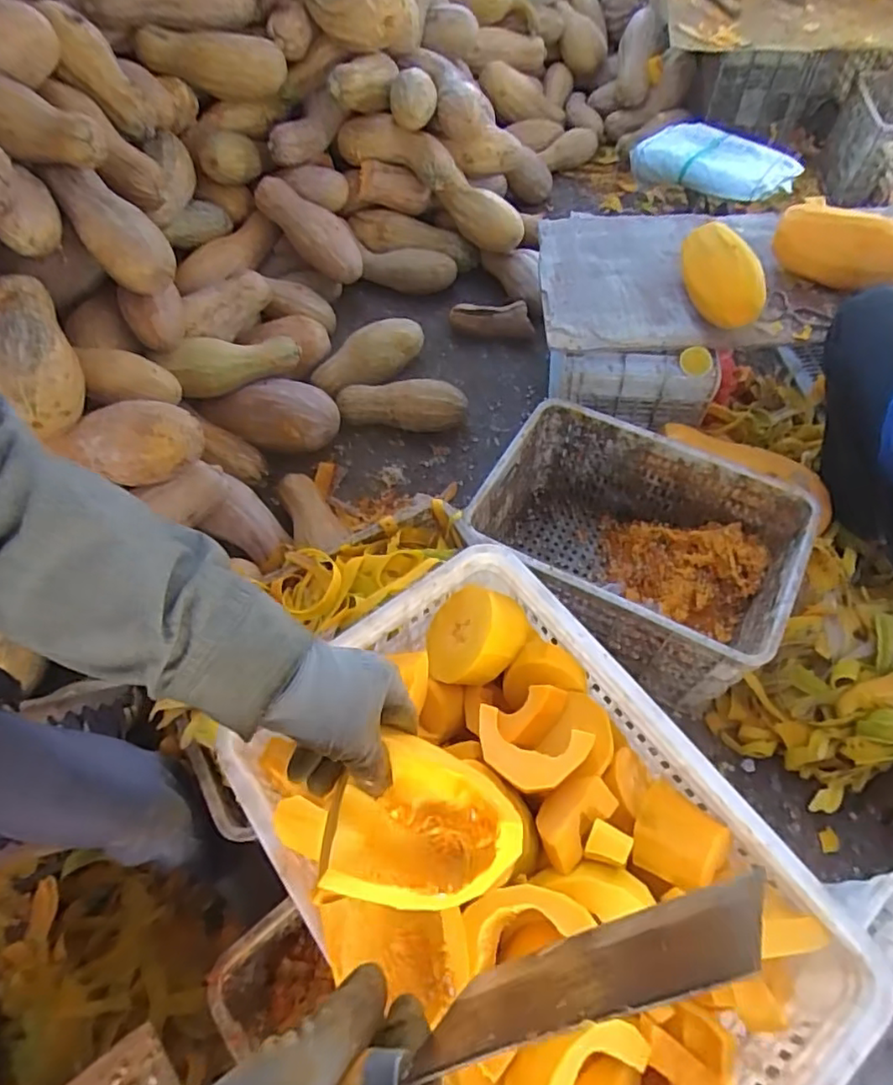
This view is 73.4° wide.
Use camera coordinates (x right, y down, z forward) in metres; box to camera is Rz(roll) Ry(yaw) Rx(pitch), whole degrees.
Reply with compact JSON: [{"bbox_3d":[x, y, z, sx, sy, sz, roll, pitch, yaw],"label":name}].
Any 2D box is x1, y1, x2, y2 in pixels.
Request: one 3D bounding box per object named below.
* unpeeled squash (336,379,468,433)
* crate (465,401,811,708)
[{"bbox_3d":[-0.112,-0.339,1.486,0.318,0.131,0.115,-4,60,1],"label":"unpeeled squash"},{"bbox_3d":[0.343,0.024,1.167,0.529,0.325,0.371,28,65,18],"label":"crate"}]

